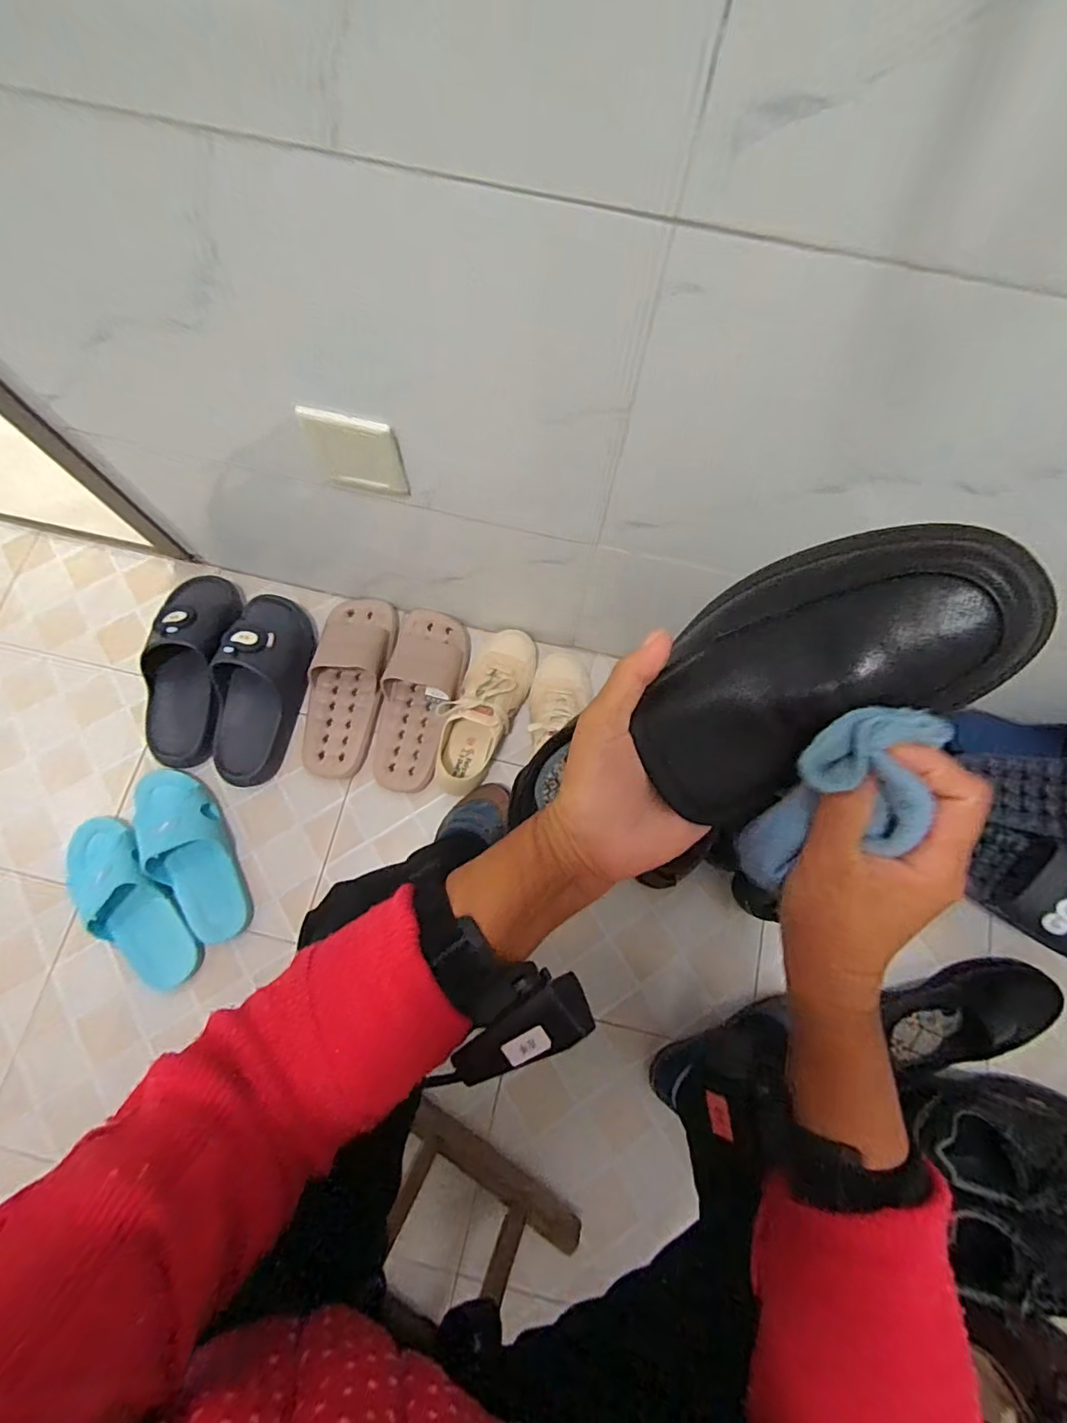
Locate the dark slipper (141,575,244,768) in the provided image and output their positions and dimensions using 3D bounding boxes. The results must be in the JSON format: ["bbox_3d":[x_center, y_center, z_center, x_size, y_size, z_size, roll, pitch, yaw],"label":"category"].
[{"bbox_3d":[-0.483,-0.069,0.772,0.124,0.071,0.279,1,75,-1],"label":"dark slipper"}]

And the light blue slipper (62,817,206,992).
[{"bbox_3d":[-0.540,0.256,0.741,0.114,0.079,0.245,-41,80,-11],"label":"light blue slipper"}]

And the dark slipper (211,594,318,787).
[{"bbox_3d":[-0.380,-0.037,0.772,0.118,0.086,0.271,7,75,0],"label":"dark slipper"}]

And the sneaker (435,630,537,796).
[{"bbox_3d":[-0.067,-0.007,0.774,0.102,0.075,0.251,19,76,3],"label":"sneaker"}]

